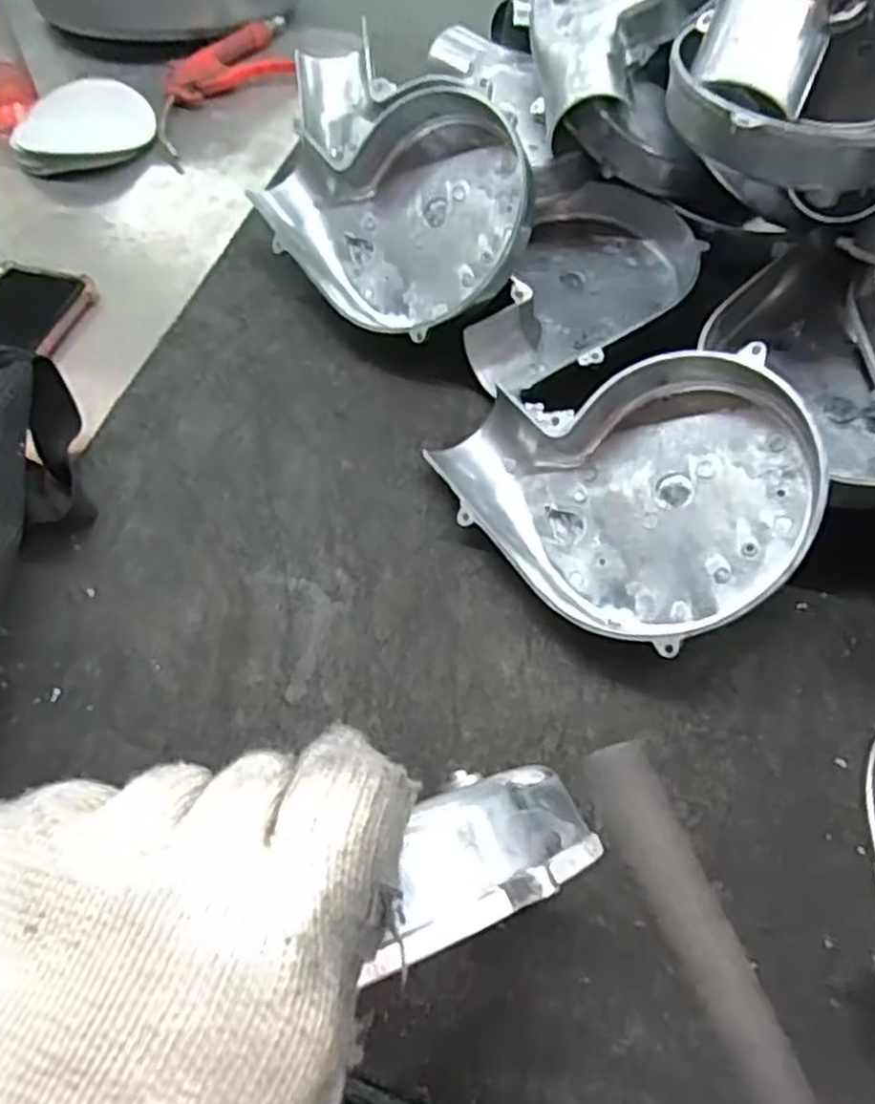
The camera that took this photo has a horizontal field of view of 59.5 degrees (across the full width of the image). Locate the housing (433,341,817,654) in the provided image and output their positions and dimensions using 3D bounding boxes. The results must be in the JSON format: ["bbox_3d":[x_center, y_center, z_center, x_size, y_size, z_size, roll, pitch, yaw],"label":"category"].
[{"bbox_3d":[0.097,-0.044,0.404,0.150,0.031,0.186,-49,59,11],"label":"housing"}]

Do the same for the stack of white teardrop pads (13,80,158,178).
[{"bbox_3d":[-0.299,-0.360,0.651,0.115,0.025,0.092,-24,60,-14],"label":"stack of white teardrop pads"}]

